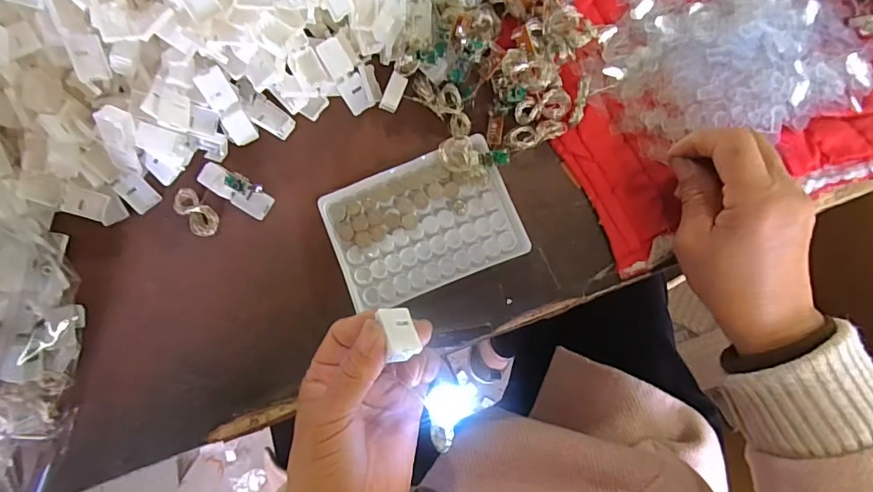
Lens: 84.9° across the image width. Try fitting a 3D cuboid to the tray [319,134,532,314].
[{"bbox_3d":[-0.010,-0.015,0.342,0.128,0.009,0.094,-21,83,1],"label":"tray"}]

